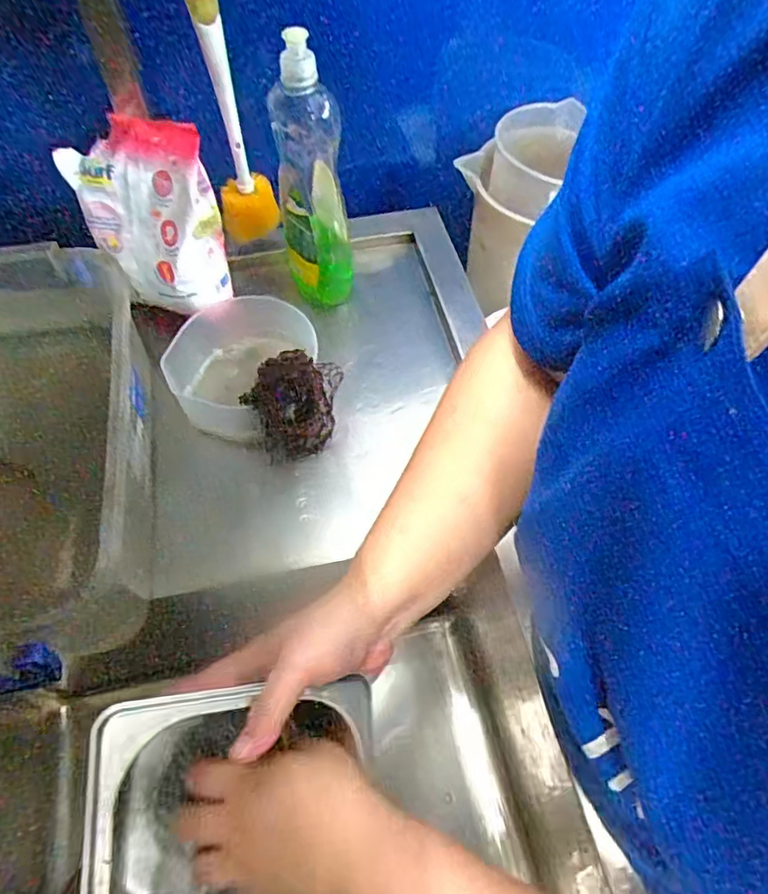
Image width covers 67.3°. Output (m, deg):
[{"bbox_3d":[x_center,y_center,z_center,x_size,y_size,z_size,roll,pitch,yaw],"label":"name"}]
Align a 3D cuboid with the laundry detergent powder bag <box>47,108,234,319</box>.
[{"bbox_3d":[-0.239,-0.241,0.620,0.142,0.200,0.055,-11,36,6],"label":"laundry detergent powder bag"}]

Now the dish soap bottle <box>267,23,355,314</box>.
[{"bbox_3d":[-0.085,-0.303,0.644,0.080,0.291,0.070,7,58,4],"label":"dish soap bottle"}]

